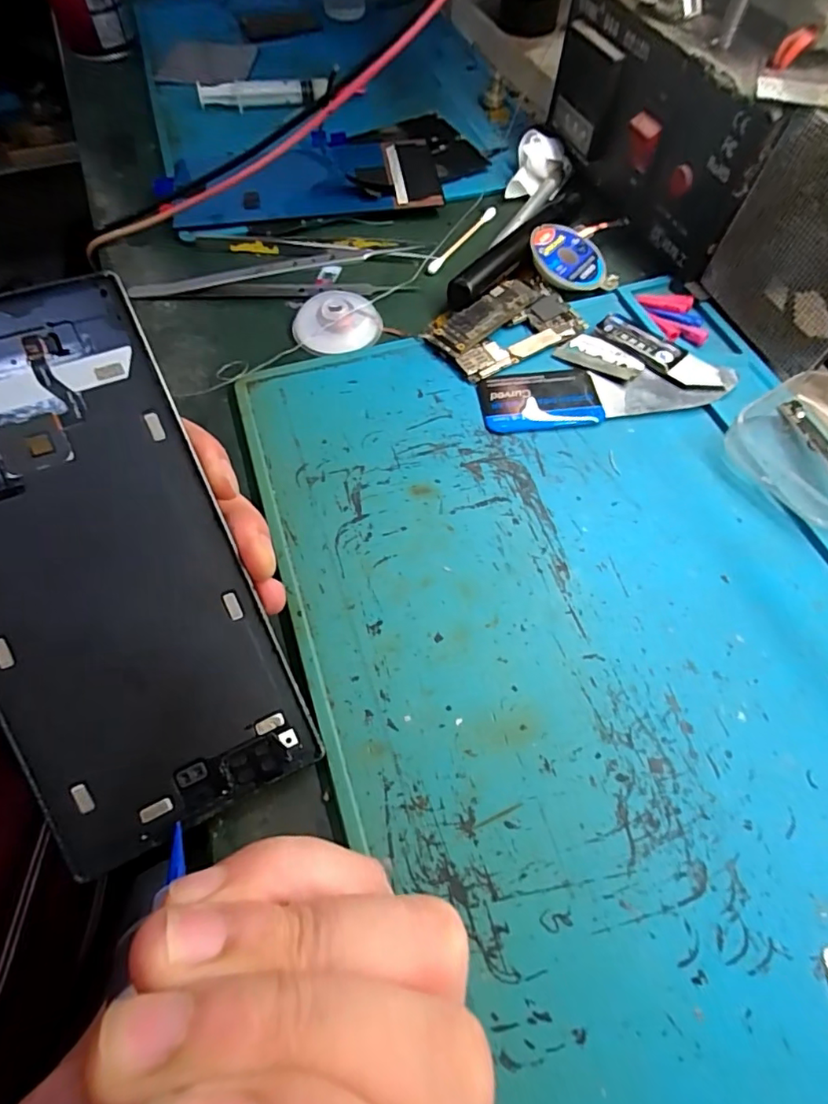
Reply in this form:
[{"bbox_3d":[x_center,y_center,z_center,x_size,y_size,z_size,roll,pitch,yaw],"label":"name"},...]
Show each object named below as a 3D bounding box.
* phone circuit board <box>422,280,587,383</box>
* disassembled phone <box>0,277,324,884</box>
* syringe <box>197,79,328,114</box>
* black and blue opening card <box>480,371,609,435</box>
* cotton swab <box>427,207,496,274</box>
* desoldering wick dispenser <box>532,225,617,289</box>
[{"bbox_3d":[0.046,-0.115,0.271,0.074,0.008,0.043,-28,65,-13],"label":"phone circuit board"},{"bbox_3d":[-0.093,0.005,0.158,0.074,0.004,0.161,-23,94,-17],"label":"disassembled phone"},{"bbox_3d":[-0.107,-0.326,0.380,0.090,0.016,0.015,-13,63,-6],"label":"syringe"},{"bbox_3d":[0.059,-0.072,0.251,0.054,0.004,0.033,-7,62,-3],"label":"black and blue opening card"},{"bbox_3d":[0.029,-0.186,0.314,0.006,0.004,0.068,31,67,16],"label":"cotton swab"},{"bbox_3d":[0.086,-0.160,0.291,0.045,0.004,0.039,-4,75,-17],"label":"desoldering wick dispenser"}]

